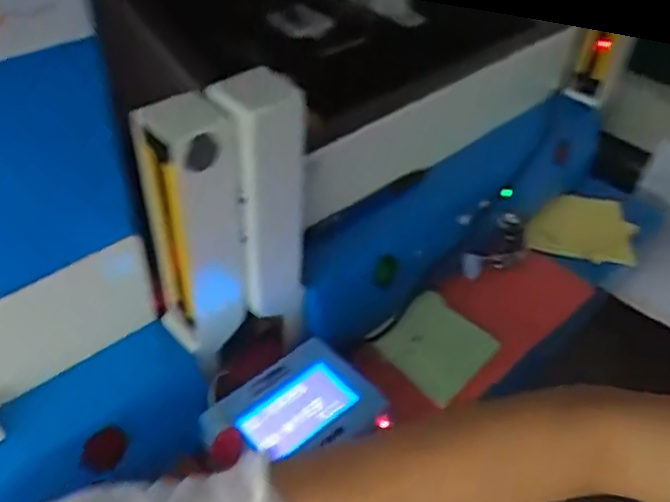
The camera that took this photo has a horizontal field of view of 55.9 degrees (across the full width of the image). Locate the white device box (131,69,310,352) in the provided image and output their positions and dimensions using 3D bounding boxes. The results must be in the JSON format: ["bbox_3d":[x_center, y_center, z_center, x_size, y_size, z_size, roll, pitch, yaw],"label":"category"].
[{"bbox_3d":[-0.061,-0.017,0.375,0.084,0.166,0.040,-25,50,-28],"label":"white device box"}]

